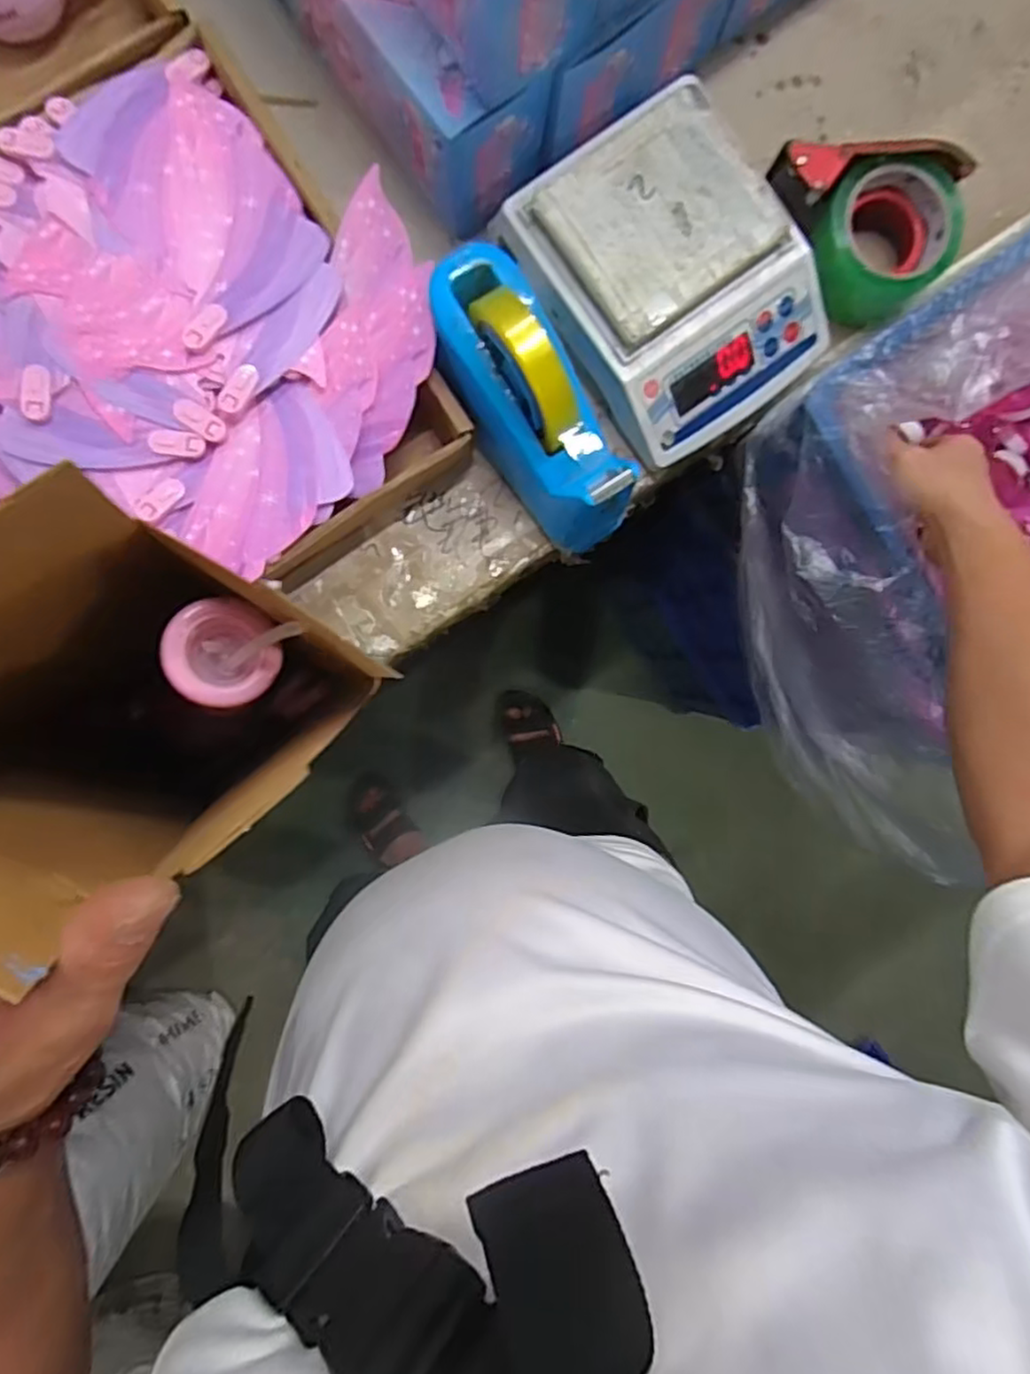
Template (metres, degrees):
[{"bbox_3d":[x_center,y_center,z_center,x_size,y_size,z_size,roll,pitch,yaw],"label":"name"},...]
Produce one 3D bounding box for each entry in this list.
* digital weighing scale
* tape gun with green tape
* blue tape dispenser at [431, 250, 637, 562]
[{"bbox_3d":[0.118,-0.302,0.521,0.184,0.092,0.224,-41,95,-3],"label":"digital weighing scale"},{"bbox_3d":[0.266,-0.362,0.537,0.144,0.077,0.117,44,88,-5],"label":"tape gun with green tape"},{"bbox_3d":[0.009,-0.198,0.485,0.075,0.113,0.203,-30,94,-4],"label":"blue tape dispenser"}]

